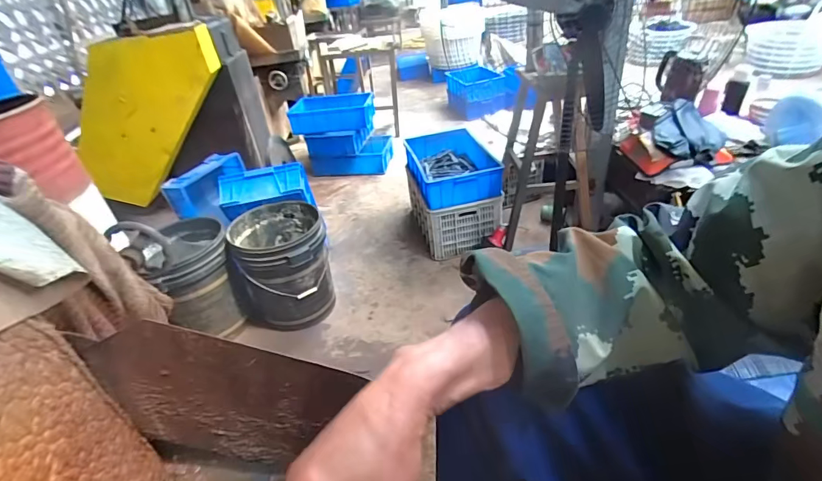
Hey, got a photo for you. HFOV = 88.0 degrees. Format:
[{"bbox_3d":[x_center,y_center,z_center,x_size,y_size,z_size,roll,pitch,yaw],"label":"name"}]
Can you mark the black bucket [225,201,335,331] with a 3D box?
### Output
[{"bbox_3d":[-0.523,0.117,1.748,0.365,0.424,0.359,-11,34,-6],"label":"black bucket"}]

